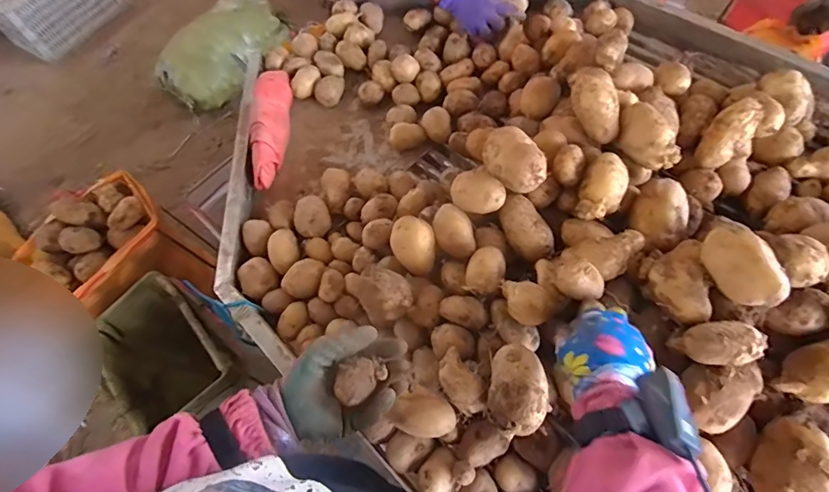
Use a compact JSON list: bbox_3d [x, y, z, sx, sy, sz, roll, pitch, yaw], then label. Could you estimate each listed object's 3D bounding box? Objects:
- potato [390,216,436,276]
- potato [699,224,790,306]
[{"bbox_3d":[-0.001,-0.001,0.672,0.064,0.050,0.073,5,65,6],"label":"potato"},{"bbox_3d":[0.377,0.020,0.515,0.045,0.050,0.102,-11,64,-2],"label":"potato"}]

